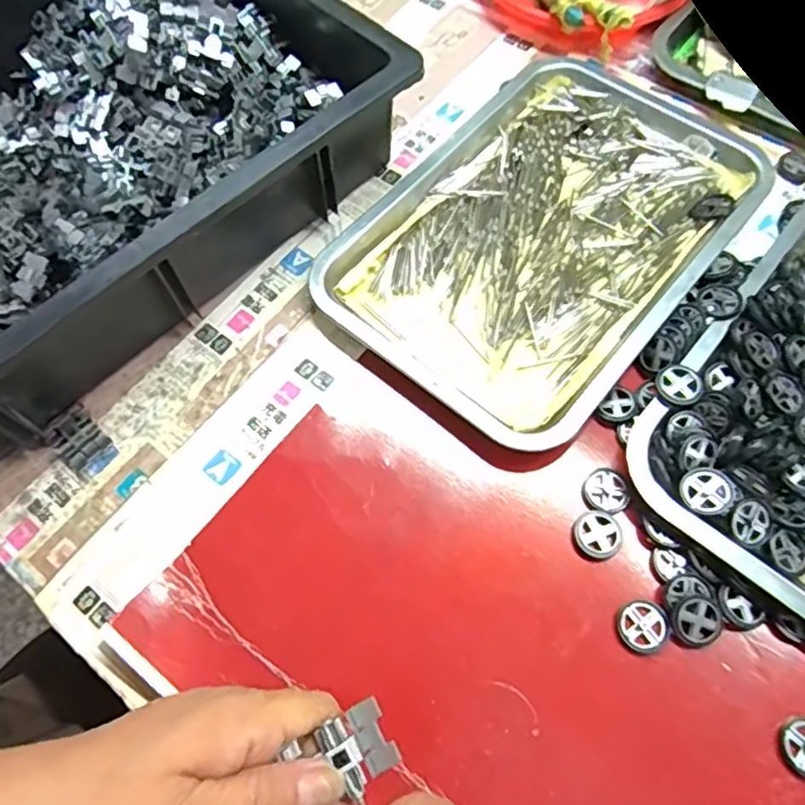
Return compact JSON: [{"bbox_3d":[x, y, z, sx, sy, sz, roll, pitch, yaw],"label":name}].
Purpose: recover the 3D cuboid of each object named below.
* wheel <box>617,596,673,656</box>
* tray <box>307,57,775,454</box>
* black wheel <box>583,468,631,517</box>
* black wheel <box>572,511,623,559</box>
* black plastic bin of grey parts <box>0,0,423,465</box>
[{"bbox_3d":[0.132,0.123,0.352,0.028,0.004,0.027,-1,65,3],"label":"wheel"},{"bbox_3d":[0.108,-0.128,0.461,0.210,0.019,0.314,37,72,18],"label":"tray"},{"bbox_3d":[0.123,0.053,0.383,0.026,0.007,0.026,-1,65,3],"label":"black wheel"},{"bbox_3d":[0.114,0.077,0.374,0.026,0.005,0.026,-1,65,3],"label":"black wheel"},{"bbox_3d":[-0.244,-0.166,0.454,0.445,0.093,0.307,-43,70,-16],"label":"black plastic bin of grey parts"}]

